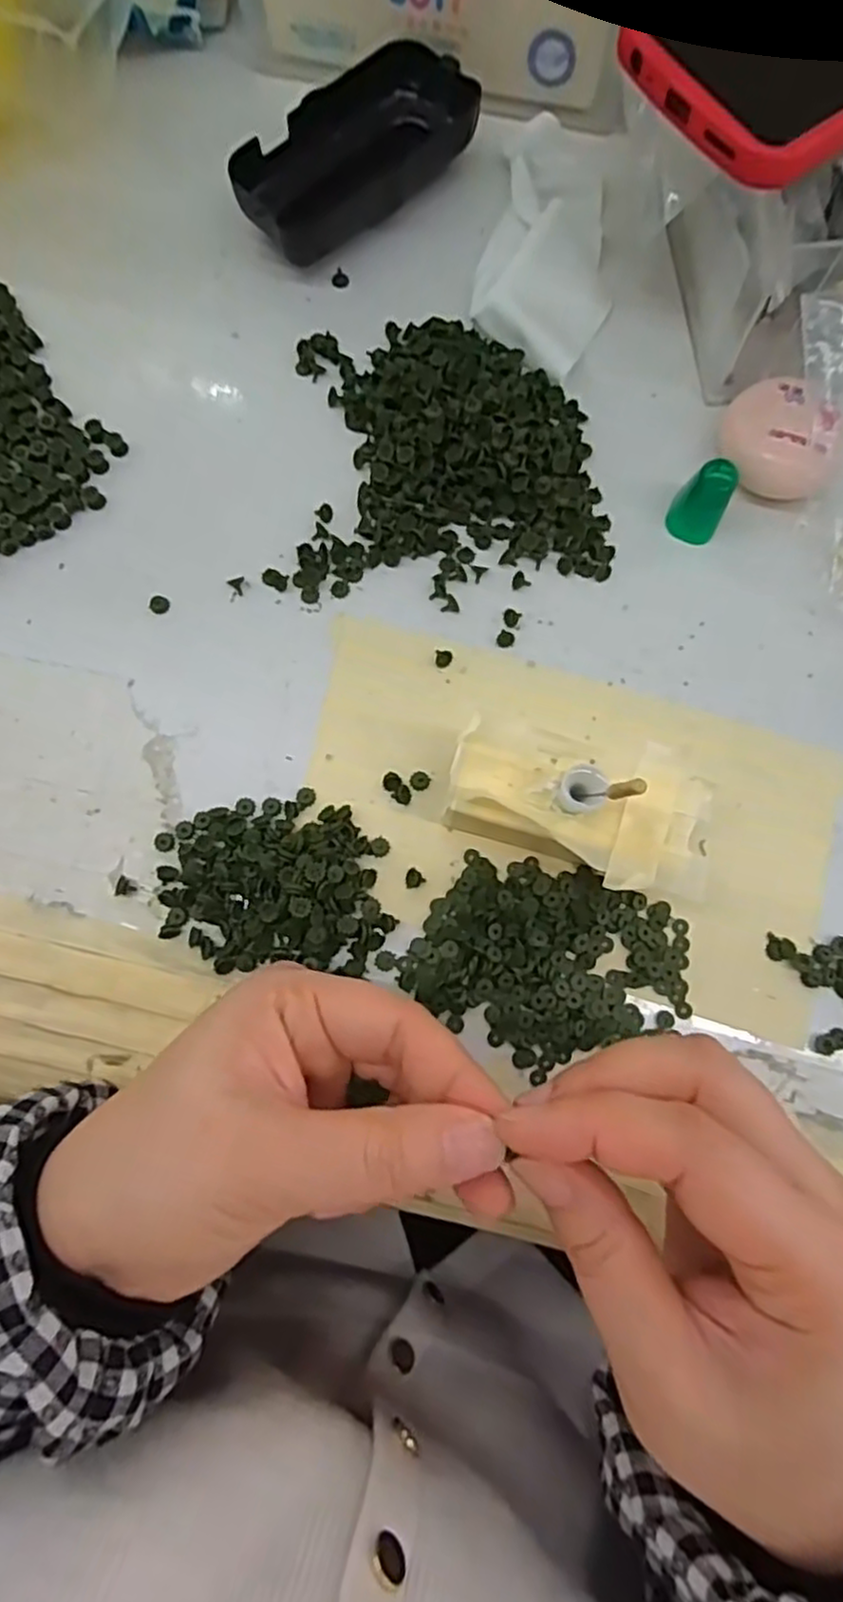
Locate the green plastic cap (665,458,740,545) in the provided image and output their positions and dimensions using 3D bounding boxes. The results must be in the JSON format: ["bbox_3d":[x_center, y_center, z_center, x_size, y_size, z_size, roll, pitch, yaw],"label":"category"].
[{"bbox_3d":[0.110,-0.115,0.277,0.019,0.028,0.017,41,81,7],"label":"green plastic cap"}]

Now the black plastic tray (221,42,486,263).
[{"bbox_3d":[-0.029,-0.276,0.307,0.108,0.022,0.051,-38,82,-7],"label":"black plastic tray"}]

